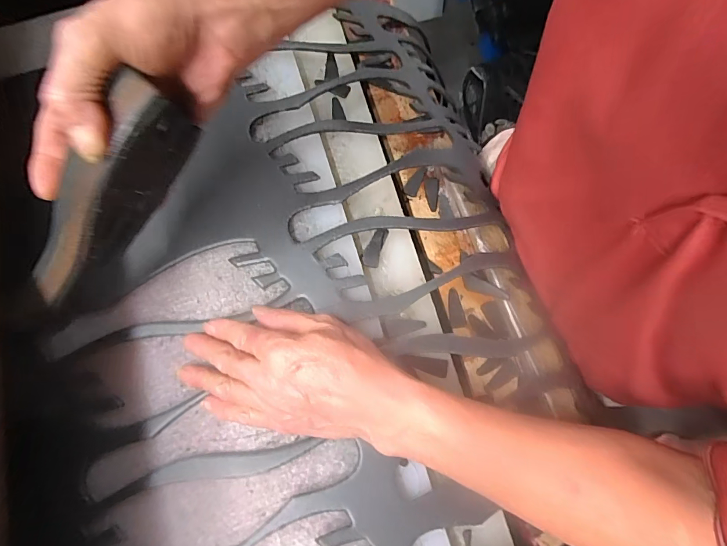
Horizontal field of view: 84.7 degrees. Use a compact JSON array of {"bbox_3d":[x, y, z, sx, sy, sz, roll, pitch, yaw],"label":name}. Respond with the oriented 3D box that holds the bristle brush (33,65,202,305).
[{"bbox_3d":[-0.159,-0.044,0.254,0.165,0.054,0.025,-44,75,22],"label":"bristle brush"}]

